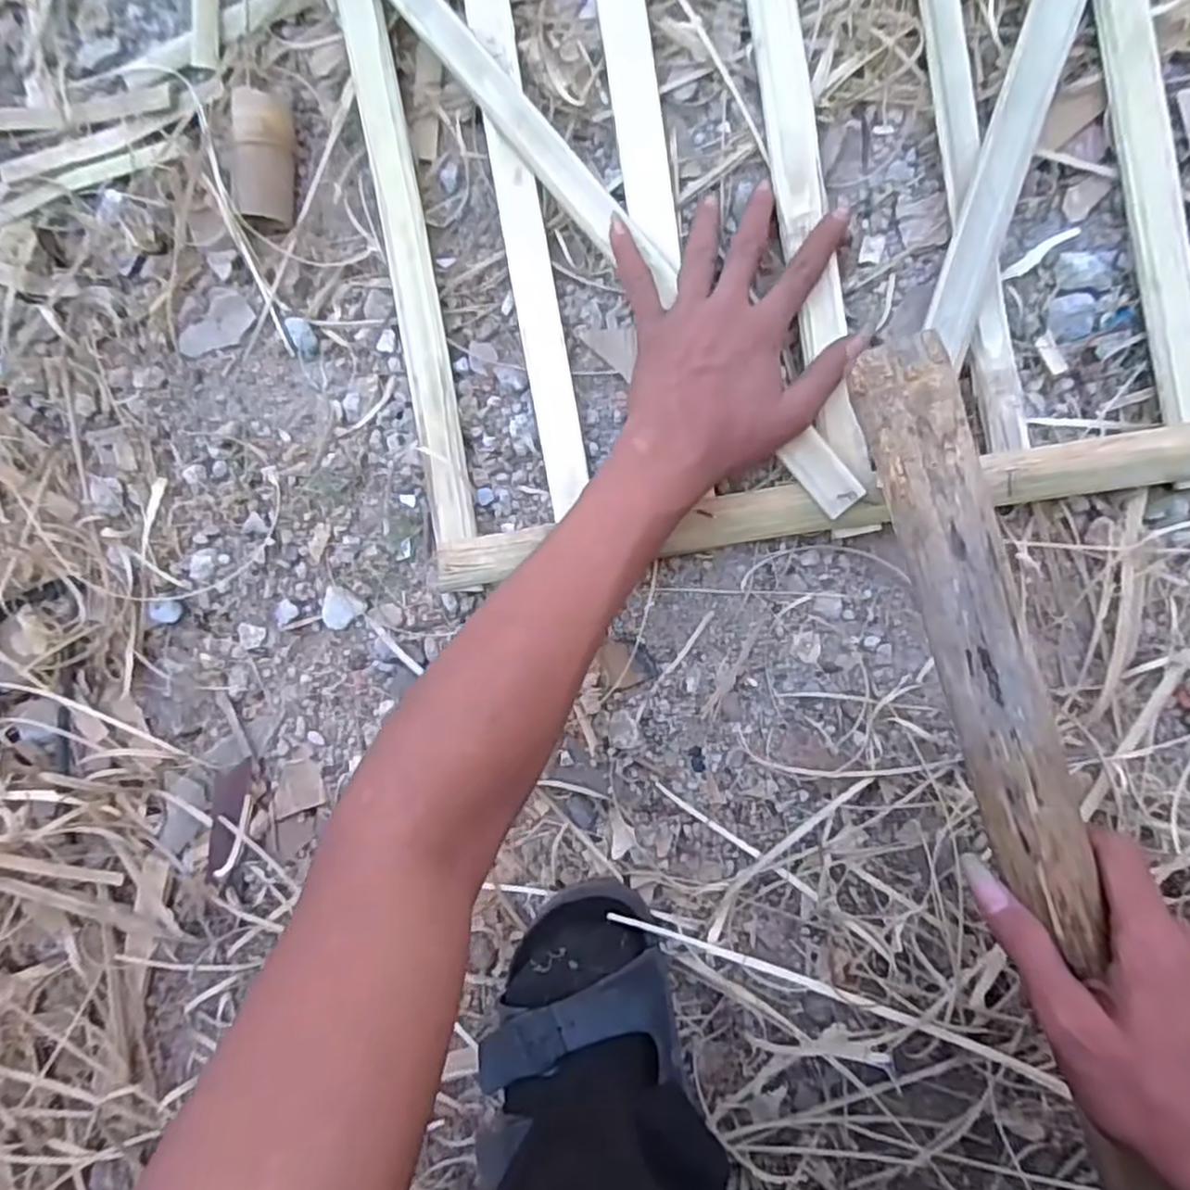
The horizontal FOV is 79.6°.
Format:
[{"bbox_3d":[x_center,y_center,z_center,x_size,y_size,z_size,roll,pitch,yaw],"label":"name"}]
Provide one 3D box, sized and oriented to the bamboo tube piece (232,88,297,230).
[{"bbox_3d":[-0.215,-0.284,0.462,0.030,0.030,0.079,8,94,9],"label":"bamboo tube piece"}]

